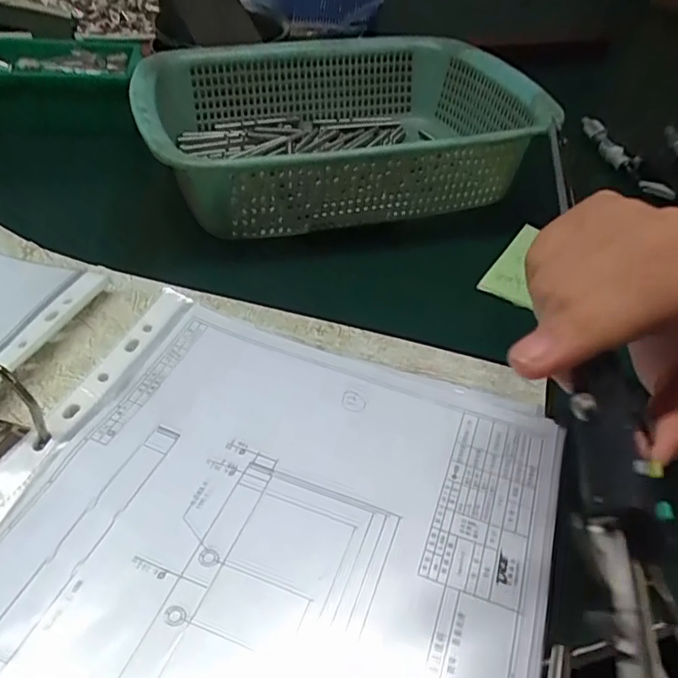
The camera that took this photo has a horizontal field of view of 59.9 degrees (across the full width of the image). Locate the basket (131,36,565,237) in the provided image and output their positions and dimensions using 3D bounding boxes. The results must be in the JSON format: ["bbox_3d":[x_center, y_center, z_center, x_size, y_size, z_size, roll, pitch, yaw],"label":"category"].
[{"bbox_3d":[-0.002,-0.162,0.465,0.288,0.089,0.204,-6,44,-14],"label":"basket"}]

